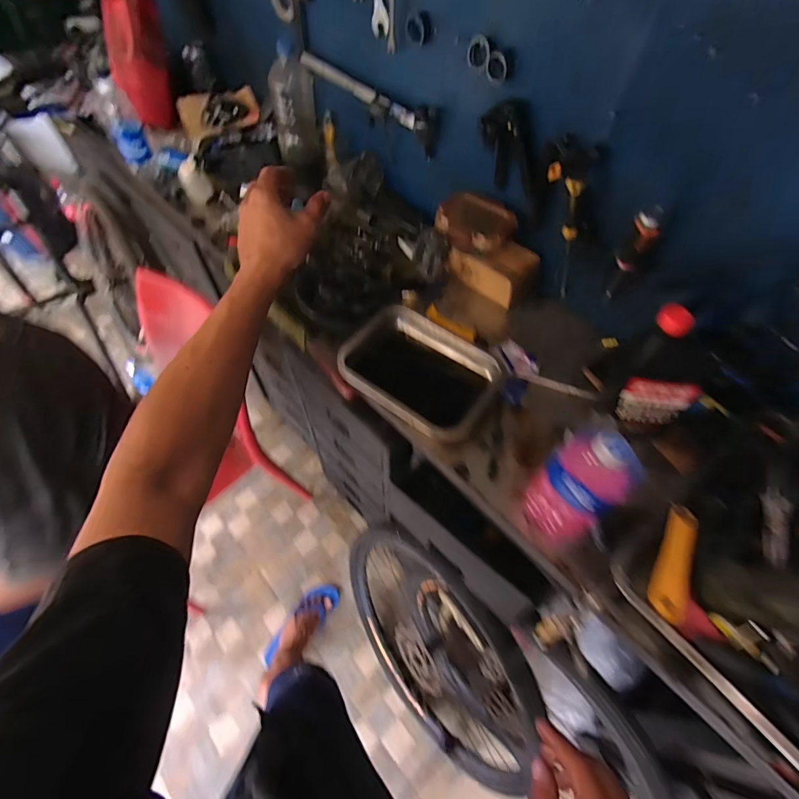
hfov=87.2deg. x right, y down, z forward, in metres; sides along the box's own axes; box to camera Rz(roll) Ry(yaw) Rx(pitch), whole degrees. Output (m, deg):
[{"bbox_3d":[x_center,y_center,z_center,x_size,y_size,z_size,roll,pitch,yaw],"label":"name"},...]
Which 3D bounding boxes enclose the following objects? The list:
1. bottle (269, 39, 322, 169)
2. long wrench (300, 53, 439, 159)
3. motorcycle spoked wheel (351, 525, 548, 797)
[{"bbox_3d":[-0.218,-0.599,0.889,0.084,0.232,0.074,-5,58,-5],"label":"bottle"},{"bbox_3d":[-0.078,-0.614,0.869,0.065,0.086,0.390,-38,66,-22],"label":"long wrench"},{"bbox_3d":[0.088,0.581,1.033,0.170,0.701,0.599,-14,80,-34],"label":"motorcycle spoked wheel"}]

